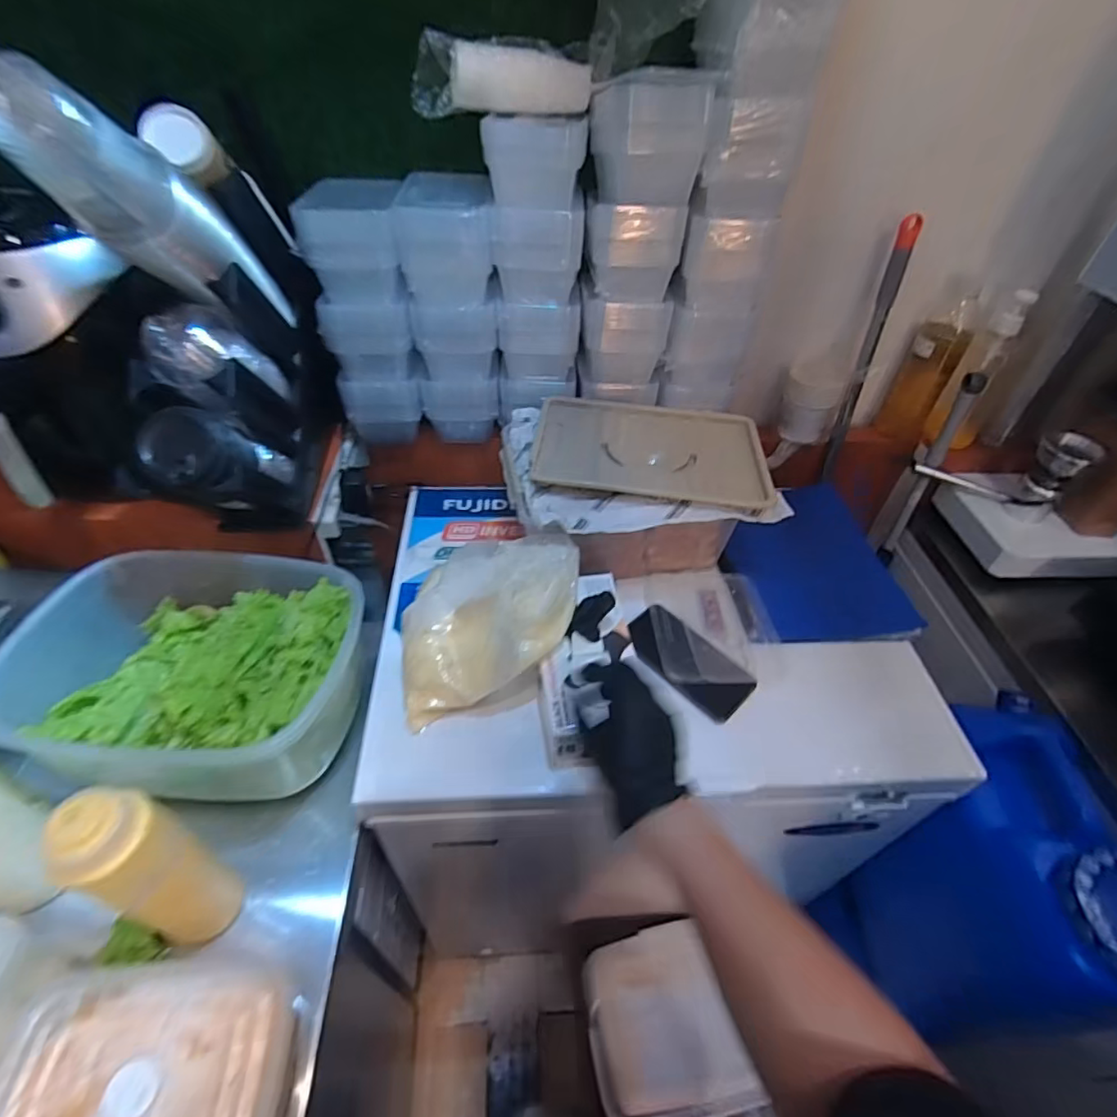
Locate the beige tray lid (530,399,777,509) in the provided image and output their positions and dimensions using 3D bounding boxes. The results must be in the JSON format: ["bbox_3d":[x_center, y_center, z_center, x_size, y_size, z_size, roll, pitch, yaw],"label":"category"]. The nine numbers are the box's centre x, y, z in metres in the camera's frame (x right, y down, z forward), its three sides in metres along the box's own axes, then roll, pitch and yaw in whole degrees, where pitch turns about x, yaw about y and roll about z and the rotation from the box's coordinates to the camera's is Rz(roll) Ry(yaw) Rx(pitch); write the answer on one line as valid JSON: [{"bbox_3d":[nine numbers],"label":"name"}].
[{"bbox_3d":[0.126,-0.157,0.774,0.302,0.015,0.203,7,46,3],"label":"beige tray lid"}]

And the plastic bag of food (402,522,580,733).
[{"bbox_3d":[-0.088,0.060,0.681,0.218,0.127,0.191,-10,47,-14],"label":"plastic bag of food"}]

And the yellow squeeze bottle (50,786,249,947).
[{"bbox_3d":[-0.342,0.263,0.479,0.055,0.236,0.068,17,47,12],"label":"yellow squeeze bottle"}]

